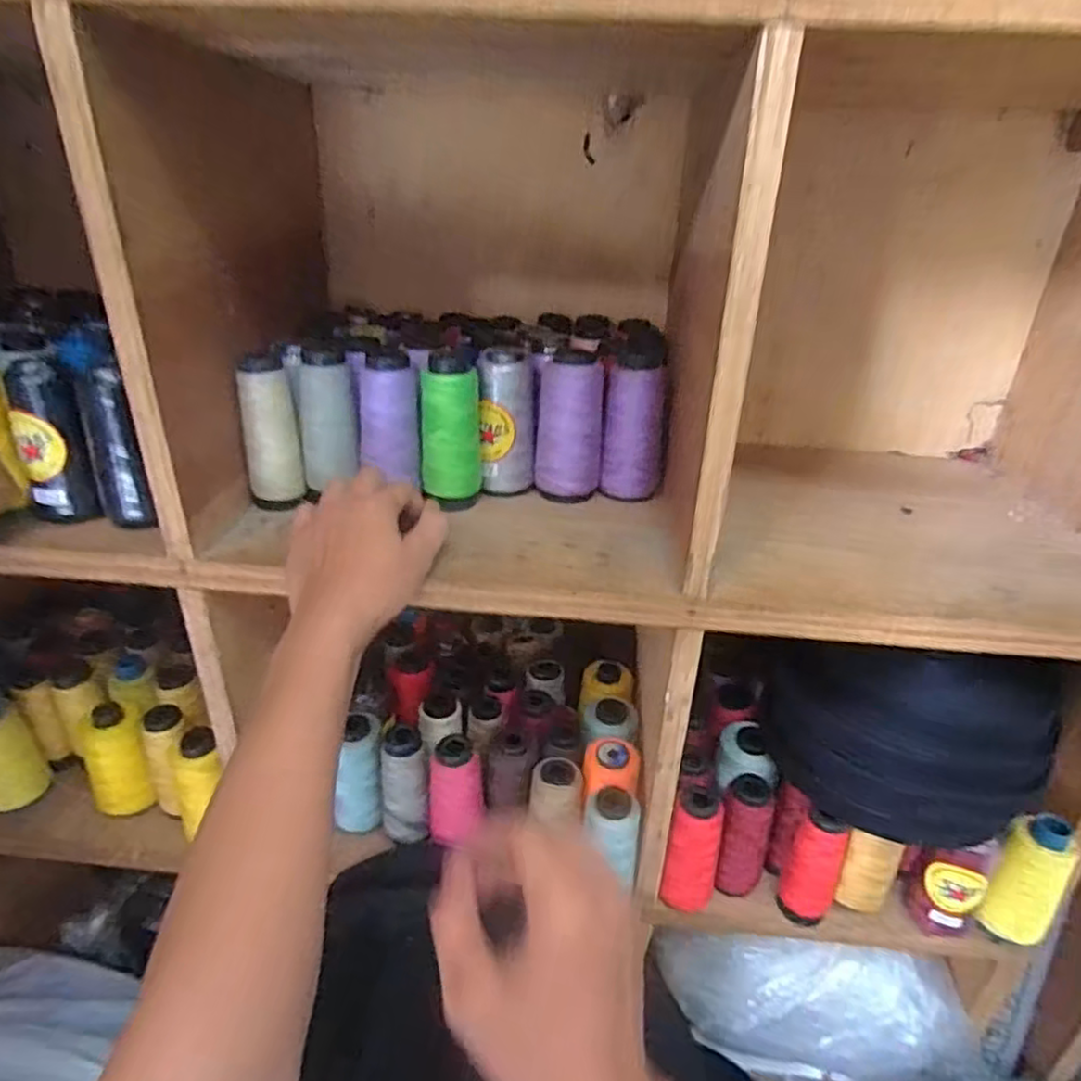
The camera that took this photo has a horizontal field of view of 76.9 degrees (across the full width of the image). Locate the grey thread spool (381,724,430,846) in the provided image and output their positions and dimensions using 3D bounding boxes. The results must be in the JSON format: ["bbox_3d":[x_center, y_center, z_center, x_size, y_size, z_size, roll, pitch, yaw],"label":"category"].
[{"bbox_3d":[-0.121,0.218,0.602,0.041,0.109,0.037,-4,29,-13],"label":"grey thread spool"}]

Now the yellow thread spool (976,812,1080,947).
[{"bbox_3d":[0.386,0.272,0.540,0.045,0.112,0.048,2,28,-1],"label":"yellow thread spool"}]

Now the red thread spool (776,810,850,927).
[{"bbox_3d":[0.224,0.267,0.557,0.040,0.111,0.034,21,33,30],"label":"red thread spool"}]

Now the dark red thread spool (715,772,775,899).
[{"bbox_3d":[0.173,0.254,0.575,0.039,0.111,0.047,15,31,21],"label":"dark red thread spool"}]

